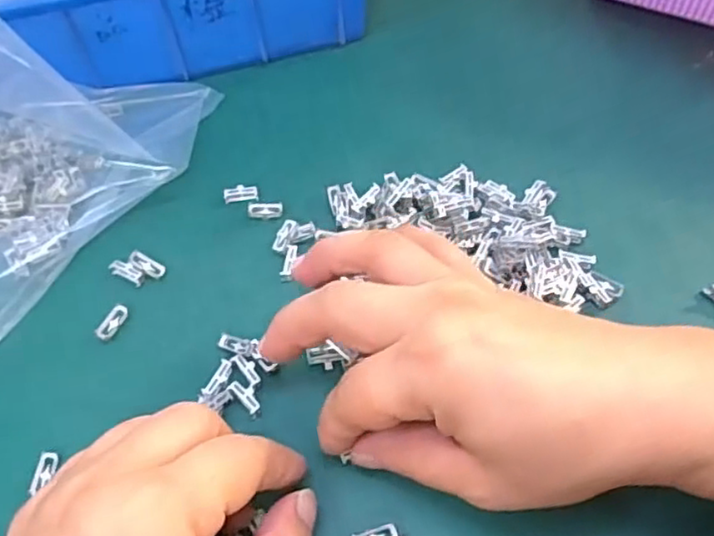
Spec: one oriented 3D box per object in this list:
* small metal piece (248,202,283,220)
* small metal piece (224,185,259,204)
[{"bbox_3d":[-0.045,-0.029,0.317,0.016,0.004,0.008,-7,56,-4],"label":"small metal piece"},{"bbox_3d":[-0.058,-0.037,0.323,0.017,0.006,0.006,-7,58,-3],"label":"small metal piece"}]

